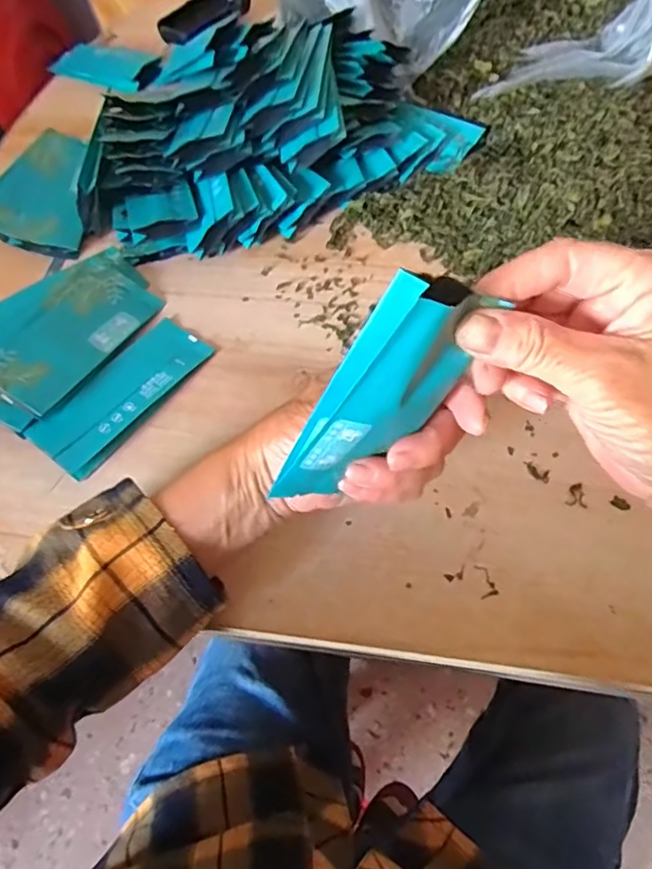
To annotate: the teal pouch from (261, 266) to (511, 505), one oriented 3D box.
[{"bbox_3d":[0.023,-0.014,0.248,0.056,0.133,0.018,-8,57,-33],"label":"teal pouch"}]

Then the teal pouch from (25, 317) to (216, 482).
[{"bbox_3d":[-0.144,-0.032,0.414,0.054,0.012,0.132,33,68,19],"label":"teal pouch"}]

